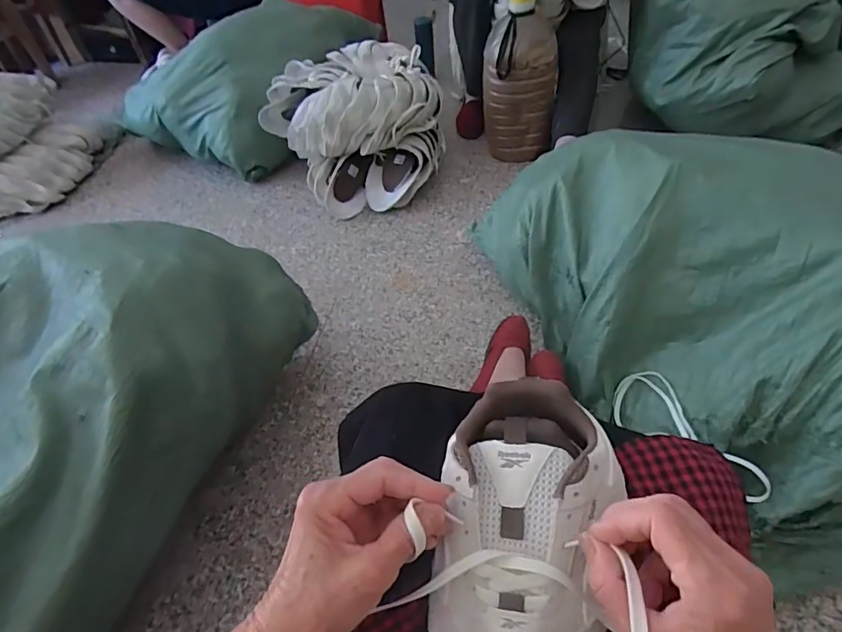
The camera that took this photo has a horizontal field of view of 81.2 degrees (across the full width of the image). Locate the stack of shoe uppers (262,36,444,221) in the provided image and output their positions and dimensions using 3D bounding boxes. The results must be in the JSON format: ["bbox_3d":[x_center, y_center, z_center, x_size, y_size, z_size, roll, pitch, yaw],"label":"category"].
[{"bbox_3d":[-0.161,-0.518,1.351,0.414,0.288,0.416,-33,53,-20],"label":"stack of shoe uppers"}]

